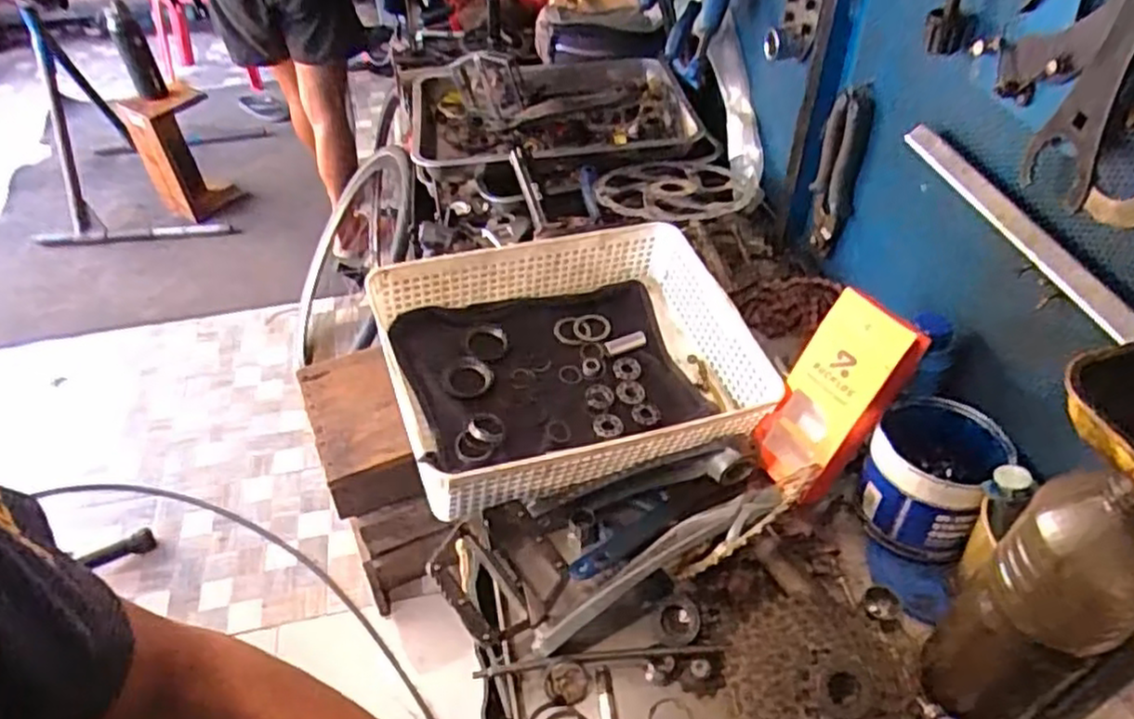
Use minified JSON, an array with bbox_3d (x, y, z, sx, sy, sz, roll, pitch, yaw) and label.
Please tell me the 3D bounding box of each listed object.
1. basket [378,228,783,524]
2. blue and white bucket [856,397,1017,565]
[{"bbox_3d":[0.009,0.001,0.695,0.333,0.112,0.251,-15,46,-12],"label":"basket"},{"bbox_3d":[0.300,0.097,0.606,0.096,0.087,0.106,22,50,23],"label":"blue and white bucket"}]

